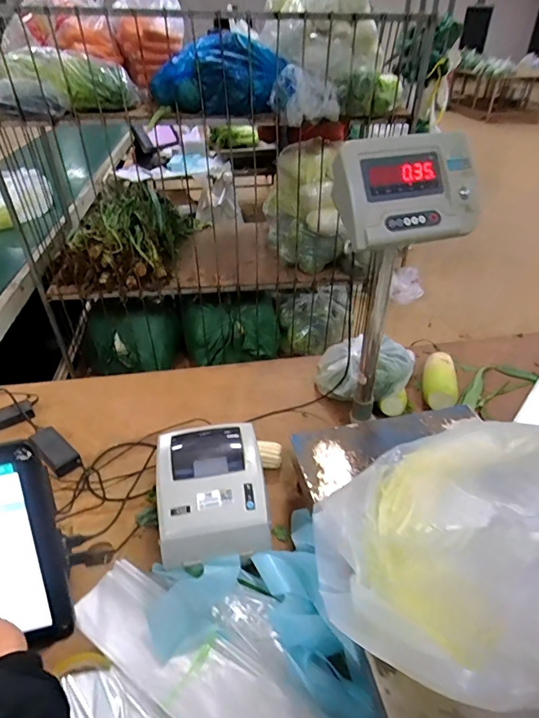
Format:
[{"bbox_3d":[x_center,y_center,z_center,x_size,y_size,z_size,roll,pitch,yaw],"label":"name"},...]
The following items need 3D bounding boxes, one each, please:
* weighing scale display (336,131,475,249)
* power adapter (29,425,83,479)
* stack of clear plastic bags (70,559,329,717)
[{"bbox_3d":[0.214,-0.257,0.649,0.221,0.140,0.096,-12,39,-14],"label":"weighing scale display"},{"bbox_3d":[-0.485,0.204,0.957,0.142,0.031,0.059,30,47,33],"label":"power adapter"},{"bbox_3d":[-0.088,0.454,0.601,0.472,0.014,0.117,22,44,27],"label":"stack of clear plastic bags"}]

